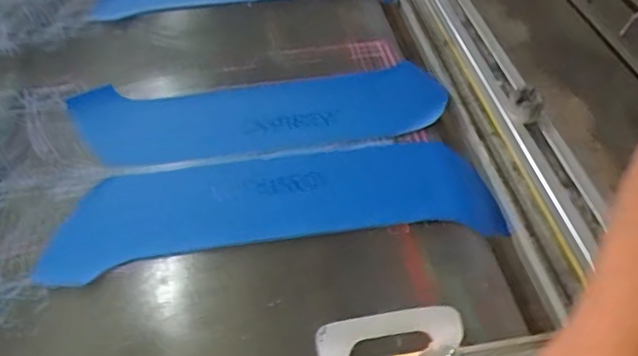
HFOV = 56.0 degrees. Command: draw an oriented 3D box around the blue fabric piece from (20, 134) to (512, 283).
[{"bbox_3d":[-0.047,0.026,0.661,0.472,0.012,0.139,-7,52,-7],"label":"blue fabric piece"}]

